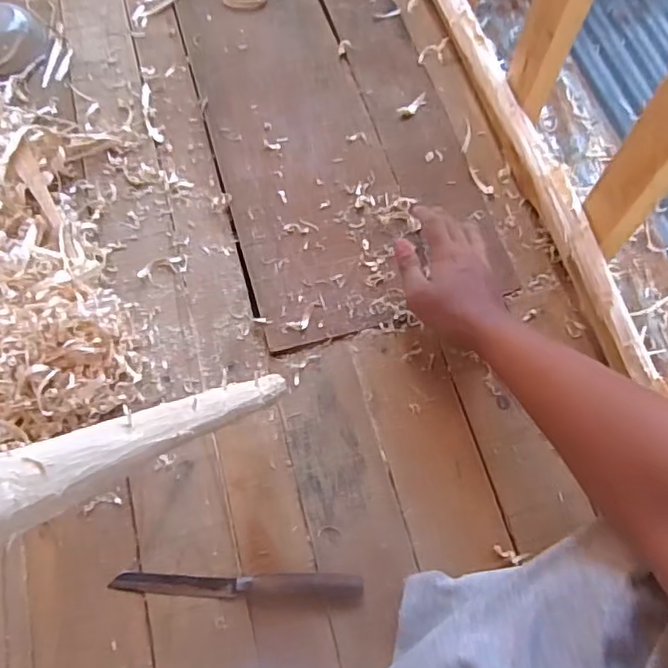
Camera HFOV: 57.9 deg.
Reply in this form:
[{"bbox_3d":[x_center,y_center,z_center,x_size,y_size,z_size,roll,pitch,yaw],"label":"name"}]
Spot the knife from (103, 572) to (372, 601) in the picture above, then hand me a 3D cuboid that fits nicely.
[{"bbox_3d":[-0.082,0.215,0.516,0.211,0.019,0.021,1,66,-2],"label":"knife"}]

